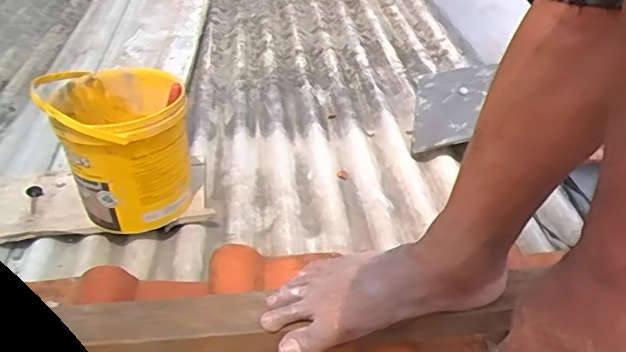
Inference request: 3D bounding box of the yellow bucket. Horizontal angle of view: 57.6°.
[{"bbox_3d":[-0.274,-0.053,0.839,0.173,0.189,0.183,0,43,0],"label":"yellow bucket"}]

